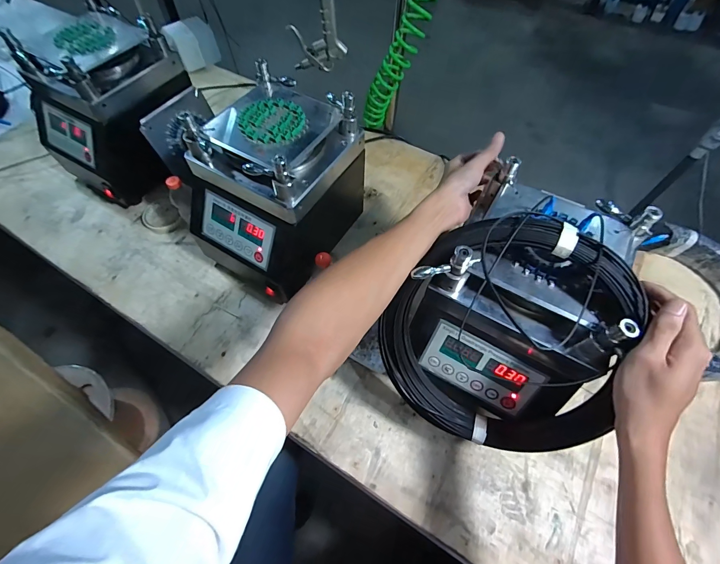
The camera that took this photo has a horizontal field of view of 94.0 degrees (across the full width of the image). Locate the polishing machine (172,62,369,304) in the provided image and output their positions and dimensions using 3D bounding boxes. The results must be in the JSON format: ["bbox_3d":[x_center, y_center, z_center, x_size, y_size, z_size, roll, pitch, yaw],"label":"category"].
[{"bbox_3d":[-0.153,-0.164,0.626,0.228,0.270,0.272,28,64,15],"label":"polishing machine"}]

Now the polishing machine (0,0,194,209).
[{"bbox_3d":[-0.541,-0.377,0.743,0.227,0.285,0.276,30,64,15],"label":"polishing machine"}]

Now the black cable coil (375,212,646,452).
[{"bbox_3d":[0.161,0.072,0.413,0.274,0.289,0.046,4,20,21],"label":"black cable coil"}]

